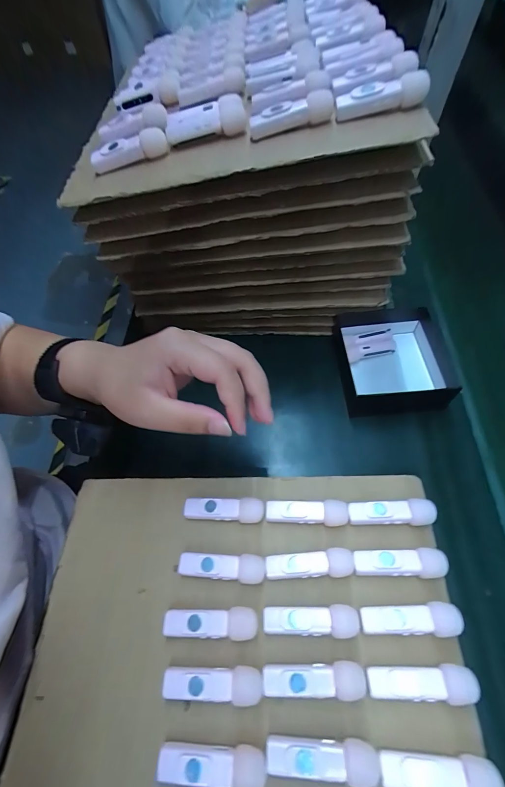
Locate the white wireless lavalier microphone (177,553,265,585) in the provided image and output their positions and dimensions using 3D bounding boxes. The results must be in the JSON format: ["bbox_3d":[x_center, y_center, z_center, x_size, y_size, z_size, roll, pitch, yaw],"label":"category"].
[{"bbox_3d":[-0.023,0.134,0.255,0.064,0.019,0.018,4,60,0],"label":"white wireless lavalier microphone"}]

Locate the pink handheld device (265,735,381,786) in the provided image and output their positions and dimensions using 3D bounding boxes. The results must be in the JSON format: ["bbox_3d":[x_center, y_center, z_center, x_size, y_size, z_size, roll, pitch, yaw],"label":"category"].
[{"bbox_3d":[0.041,0.216,0.196,0.064,0.011,0.018,5,60,1],"label":"pink handheld device"}]

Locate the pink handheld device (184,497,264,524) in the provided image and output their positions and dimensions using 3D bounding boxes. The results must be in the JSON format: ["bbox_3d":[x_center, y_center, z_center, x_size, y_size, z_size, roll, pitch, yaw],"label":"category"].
[{"bbox_3d":[-0.023,0.097,0.275,0.064,0.019,0.018,2,60,-1],"label":"pink handheld device"}]

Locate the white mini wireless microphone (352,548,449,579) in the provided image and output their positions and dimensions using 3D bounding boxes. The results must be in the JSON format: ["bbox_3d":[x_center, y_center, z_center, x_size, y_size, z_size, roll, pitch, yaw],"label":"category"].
[{"bbox_3d":[0.107,0.124,0.243,0.063,0.016,0.018,2,60,-1],"label":"white mini wireless microphone"}]

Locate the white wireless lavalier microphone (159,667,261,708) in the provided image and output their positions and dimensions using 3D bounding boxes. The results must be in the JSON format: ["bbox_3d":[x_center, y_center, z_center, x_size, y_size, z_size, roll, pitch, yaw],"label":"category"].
[{"bbox_3d":[-0.026,0.192,0.220,0.063,0.018,0.019,0,60,-2],"label":"white wireless lavalier microphone"}]

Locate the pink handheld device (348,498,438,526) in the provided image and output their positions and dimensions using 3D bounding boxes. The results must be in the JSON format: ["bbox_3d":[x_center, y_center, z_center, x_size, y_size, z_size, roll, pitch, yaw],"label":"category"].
[{"bbox_3d":[0.108,0.094,0.261,0.064,0.019,0.018,2,60,-1],"label":"pink handheld device"}]

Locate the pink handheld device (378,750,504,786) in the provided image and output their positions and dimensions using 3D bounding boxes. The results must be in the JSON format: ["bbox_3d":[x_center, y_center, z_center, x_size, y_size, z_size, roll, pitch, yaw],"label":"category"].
[{"bbox_3d":[0.106,0.217,0.191,0.062,0.020,0.018,5,60,1],"label":"pink handheld device"}]

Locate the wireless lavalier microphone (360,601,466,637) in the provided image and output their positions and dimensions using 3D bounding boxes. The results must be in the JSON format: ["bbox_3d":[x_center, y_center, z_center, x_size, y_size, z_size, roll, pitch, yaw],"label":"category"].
[{"bbox_3d":[0.107,0.153,0.225,0.063,0.014,0.018,0,60,-2],"label":"wireless lavalier microphone"}]

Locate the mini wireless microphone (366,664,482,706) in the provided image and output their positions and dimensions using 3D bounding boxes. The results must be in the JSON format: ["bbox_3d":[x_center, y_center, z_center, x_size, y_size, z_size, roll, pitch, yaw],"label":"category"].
[{"bbox_3d":[0.106,0.183,0.209,0.063,0.019,0.018,0,60,-2],"label":"mini wireless microphone"}]

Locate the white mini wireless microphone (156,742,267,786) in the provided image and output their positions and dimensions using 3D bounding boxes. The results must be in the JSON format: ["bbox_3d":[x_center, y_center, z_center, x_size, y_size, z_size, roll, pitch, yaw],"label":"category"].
[{"bbox_3d":[-0.024,0.222,0.200,0.063,0.016,0.017,4,60,0],"label":"white mini wireless microphone"}]

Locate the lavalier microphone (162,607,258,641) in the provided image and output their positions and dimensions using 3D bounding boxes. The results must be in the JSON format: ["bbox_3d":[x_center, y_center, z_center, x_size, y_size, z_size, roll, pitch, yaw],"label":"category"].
[{"bbox_3d":[-0.030,0.163,0.237,0.064,0.019,0.018,2,60,-1],"label":"lavalier microphone"}]

